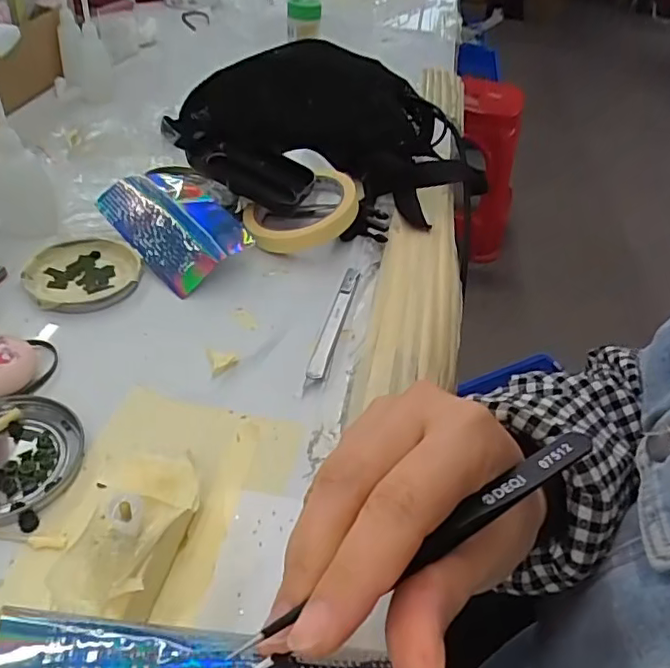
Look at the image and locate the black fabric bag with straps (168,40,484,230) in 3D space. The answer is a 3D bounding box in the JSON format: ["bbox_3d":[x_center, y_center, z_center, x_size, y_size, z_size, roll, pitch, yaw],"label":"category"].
[{"bbox_3d":[-0.020,-0.218,0.577,0.284,0.093,0.240,-3,42,-12],"label":"black fabric bag with straps"}]

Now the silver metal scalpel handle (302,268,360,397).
[{"bbox_3d":[-0.001,-0.007,0.413,0.012,0.005,0.139,13,42,6],"label":"silver metal scalpel handle"}]

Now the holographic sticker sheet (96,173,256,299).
[{"bbox_3d":[-0.127,-0.089,0.465,0.082,0.035,0.132,-27,52,-33],"label":"holographic sticker sheet"}]

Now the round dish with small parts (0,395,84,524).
[{"bbox_3d":[-0.178,0.065,0.305,0.077,0.008,0.076,4,41,-4],"label":"round dish with small parts"}]

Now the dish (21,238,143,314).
[{"bbox_3d":[-0.187,-0.045,0.426,0.078,0.009,0.080,-18,48,-27],"label":"dish"}]

